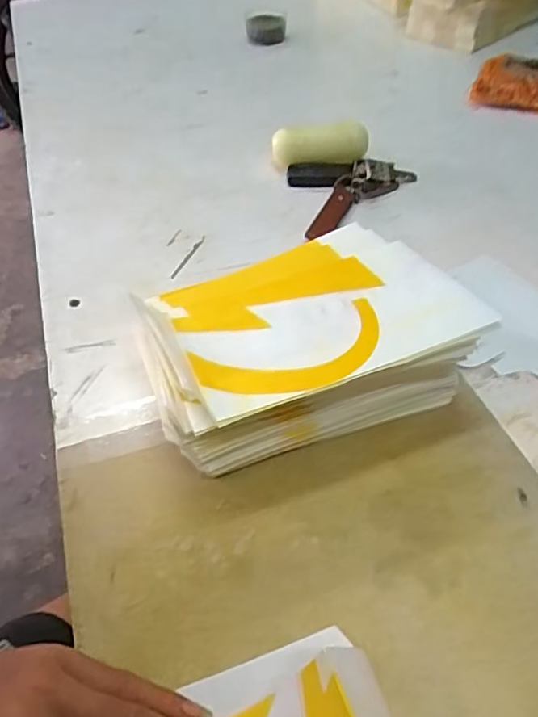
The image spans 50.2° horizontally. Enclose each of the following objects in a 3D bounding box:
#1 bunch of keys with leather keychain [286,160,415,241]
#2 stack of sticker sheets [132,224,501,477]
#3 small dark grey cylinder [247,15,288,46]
[{"bbox_3d":[0.066,-0.173,0.564,0.142,0.023,0.097,-32,54,-24],"label":"bunch of keys with leather keychain"},{"bbox_3d":[0.017,-0.015,0.388,0.197,0.083,0.151,-18,49,-13],"label":"stack of sticker sheets"},{"bbox_3d":[-0.003,-0.462,0.805,0.055,0.033,0.039,0,48,2],"label":"small dark grey cylinder"}]

